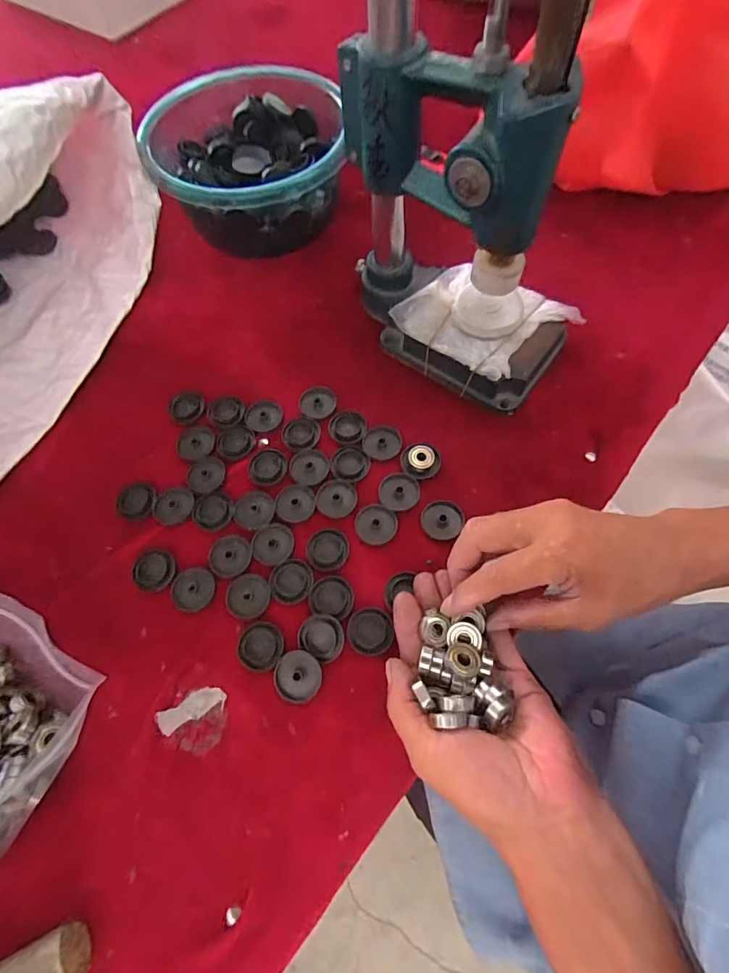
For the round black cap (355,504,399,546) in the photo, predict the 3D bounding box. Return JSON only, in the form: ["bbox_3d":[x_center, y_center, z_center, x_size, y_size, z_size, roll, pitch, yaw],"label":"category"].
[{"bbox_3d":[0.009,0.030,0.368,0.032,0.004,0.033,-1,66,2],"label":"round black cap"}]

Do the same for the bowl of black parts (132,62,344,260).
[{"bbox_3d":[-0.125,-0.337,0.492,0.189,0.089,0.200,-1,66,2],"label":"bowl of black parts"}]

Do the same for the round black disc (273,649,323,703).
[{"bbox_3d":[-0.047,0.132,0.322,0.033,0.007,0.033,-1,66,2],"label":"round black disc"}]

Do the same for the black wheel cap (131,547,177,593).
[{"bbox_3d":[-0.165,0.064,0.358,0.034,0.004,0.032,-1,66,2],"label":"black wheel cap"}]

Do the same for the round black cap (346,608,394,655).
[{"bbox_3d":[0.004,0.104,0.332,0.032,0.004,0.032,-1,66,2],"label":"round black cap"}]

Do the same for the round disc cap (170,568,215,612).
[{"bbox_3d":[-0.132,0.078,0.353,0.033,0.004,0.031,-1,66,2],"label":"round disc cap"}]

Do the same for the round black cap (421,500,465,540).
[{"bbox_3d":[0.062,0.025,0.367,0.031,0.004,0.034,-1,66,2],"label":"round black cap"}]

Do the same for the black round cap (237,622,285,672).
[{"bbox_3d":[-0.075,0.115,0.333,0.033,0.004,0.032,-1,66,2],"label":"black round cap"}]

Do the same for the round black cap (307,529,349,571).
[{"bbox_3d":[-0.029,0.048,0.359,0.032,0.004,0.033,-1,66,2],"label":"round black cap"}]

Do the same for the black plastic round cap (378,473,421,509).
[{"bbox_3d":[0.029,0.004,0.378,0.033,0.004,0.032,-1,66,2],"label":"black plastic round cap"}]

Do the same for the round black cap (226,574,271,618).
[{"bbox_3d":[-0.088,0.083,0.349,0.033,0.004,0.032,-1,66,2],"label":"round black cap"}]

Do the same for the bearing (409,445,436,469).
[{"bbox_3d":[0.048,-0.024,0.389,0.022,0.007,0.021,-1,66,2],"label":"bearing"}]

